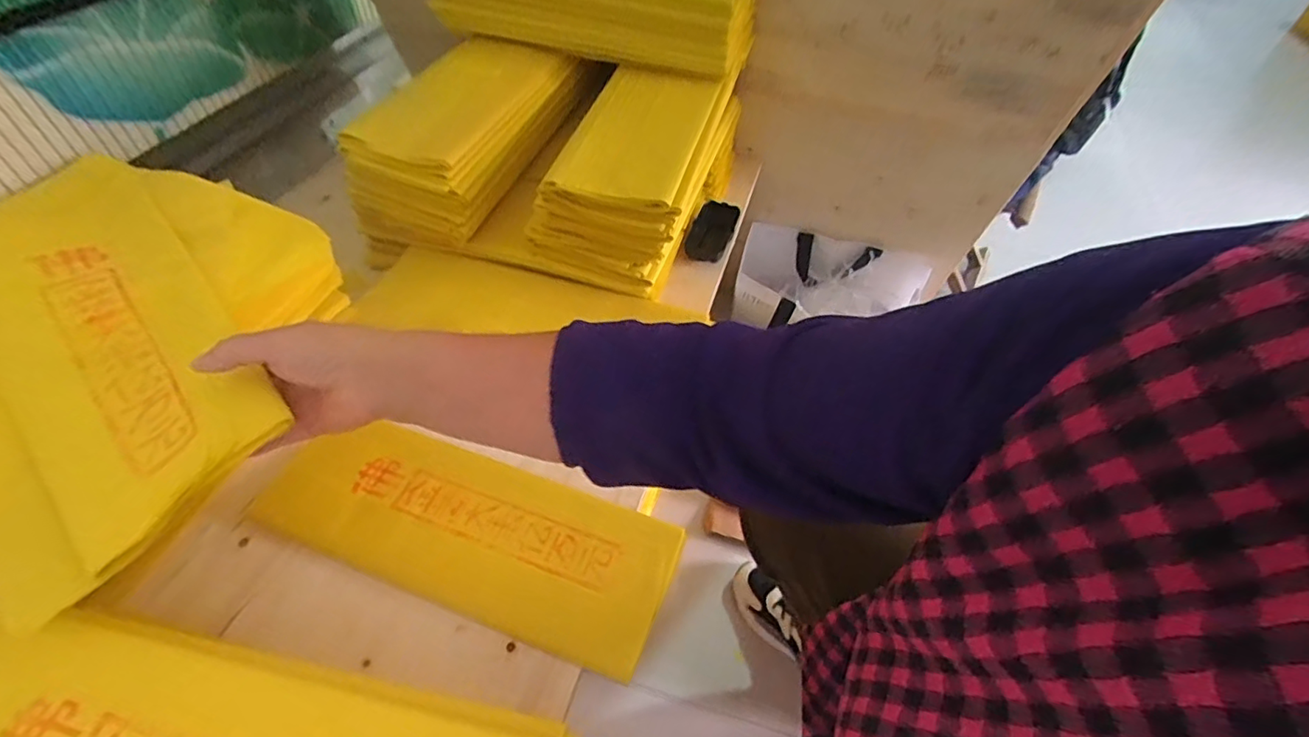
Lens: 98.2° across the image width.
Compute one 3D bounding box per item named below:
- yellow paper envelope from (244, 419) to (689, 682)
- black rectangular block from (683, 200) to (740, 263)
[{"bbox_3d":[-0.164,0.135,0.492,0.358,0.019,0.126,17,51,12],"label":"yellow paper envelope"},{"bbox_3d":[0.080,-0.192,0.799,0.055,0.089,0.014,23,33,-2],"label":"black rectangular block"}]

